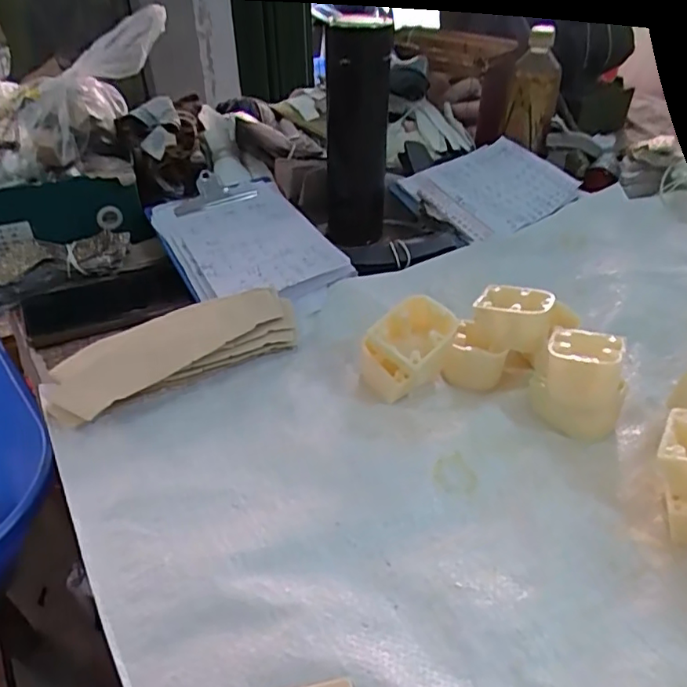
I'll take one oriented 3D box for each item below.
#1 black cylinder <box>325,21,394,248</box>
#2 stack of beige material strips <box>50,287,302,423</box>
[{"bbox_3d":[0.014,-0.210,0.606,0.065,0.232,0.052,1,37,1],"label":"black cylinder"},{"bbox_3d":[-0.133,0.006,0.453,0.196,0.039,0.070,-27,45,-30],"label":"stack of beige material strips"}]

